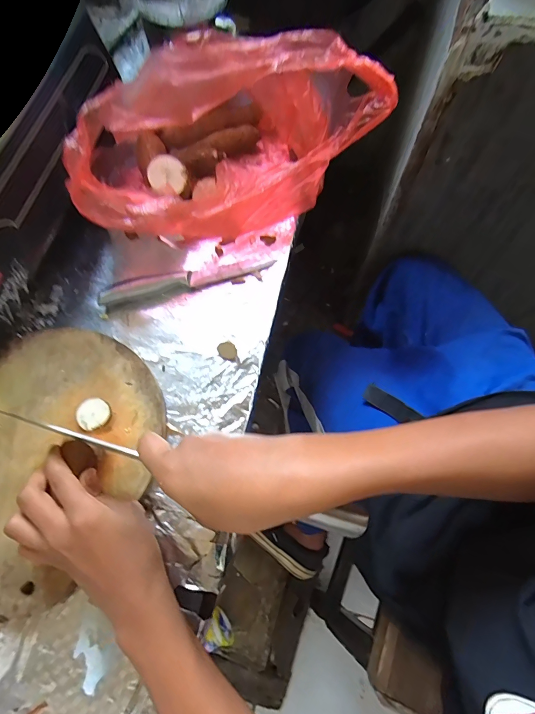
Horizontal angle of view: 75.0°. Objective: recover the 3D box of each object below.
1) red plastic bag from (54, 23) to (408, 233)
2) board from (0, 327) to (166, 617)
[{"bbox_3d":[-0.062,-0.270,0.431,0.334,0.149,0.213,-20,70,-7],"label":"red plastic bag"},{"bbox_3d":[-0.221,0.085,0.352,0.208,0.015,0.232,31,73,12],"label":"board"}]

